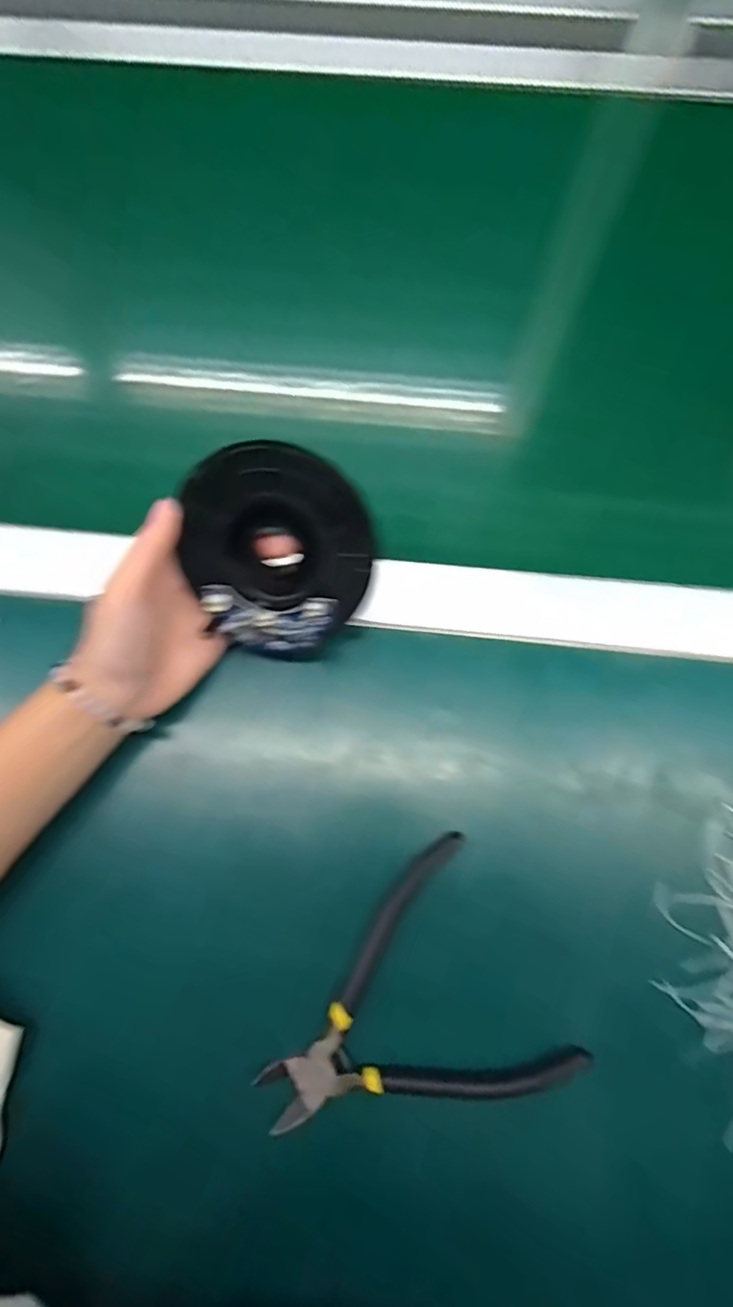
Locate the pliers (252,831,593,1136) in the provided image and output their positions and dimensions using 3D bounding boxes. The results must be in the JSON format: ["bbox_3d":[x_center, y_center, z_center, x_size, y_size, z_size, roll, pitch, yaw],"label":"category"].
[{"bbox_3d":[0.036,0.182,0.271,0.113,0.010,0.149,38,79,11],"label":"pliers"}]

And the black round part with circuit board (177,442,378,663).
[{"bbox_3d":[-0.048,-0.048,0.288,0.093,0.029,0.108,27,112,-11],"label":"black round part with circuit board"}]

